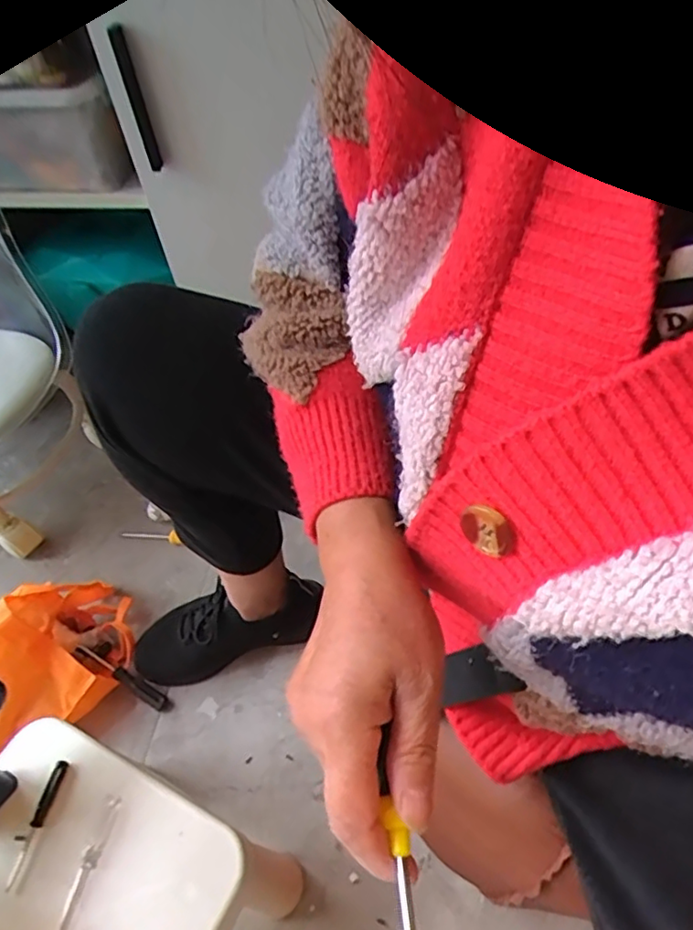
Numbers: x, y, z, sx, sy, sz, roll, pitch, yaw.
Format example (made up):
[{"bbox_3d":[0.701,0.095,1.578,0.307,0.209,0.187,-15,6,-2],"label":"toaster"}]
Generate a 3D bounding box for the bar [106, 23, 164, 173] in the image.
[{"bbox_3d":[-0.236,-0.407,0.669,0.017,0.142,0.012,-22,53,-12],"label":"bar"}]

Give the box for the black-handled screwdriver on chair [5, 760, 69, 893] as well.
[{"bbox_3d":[-0.237,0.274,0.458,0.012,0.006,0.085,6,53,10],"label":"black-handled screwdriver on chair"}]

